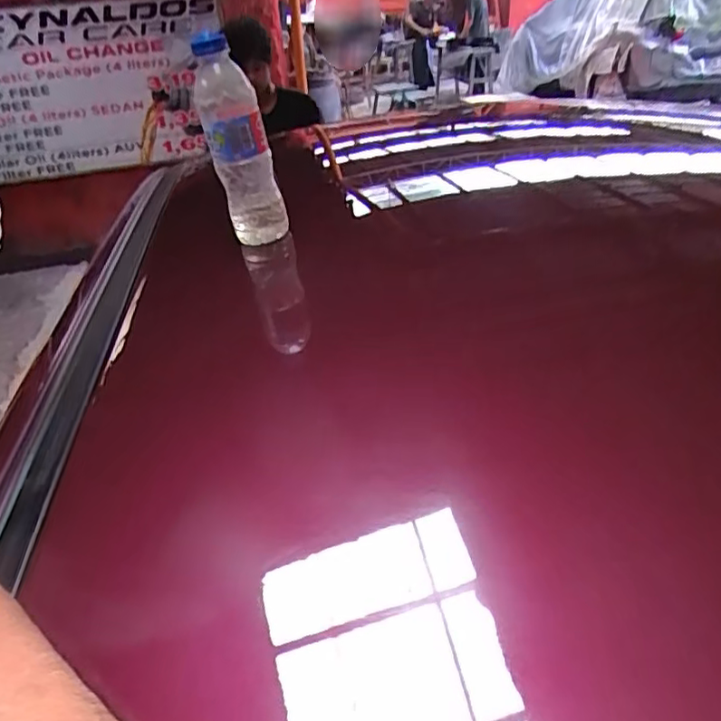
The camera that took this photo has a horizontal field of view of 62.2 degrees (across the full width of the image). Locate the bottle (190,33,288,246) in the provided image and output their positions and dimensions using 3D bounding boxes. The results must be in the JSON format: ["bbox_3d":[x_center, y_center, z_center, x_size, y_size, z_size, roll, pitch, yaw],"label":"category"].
[{"bbox_3d":[-0.112,-0.197,0.558,0.061,0.185,0.066,-9,32,-7],"label":"bottle"}]

